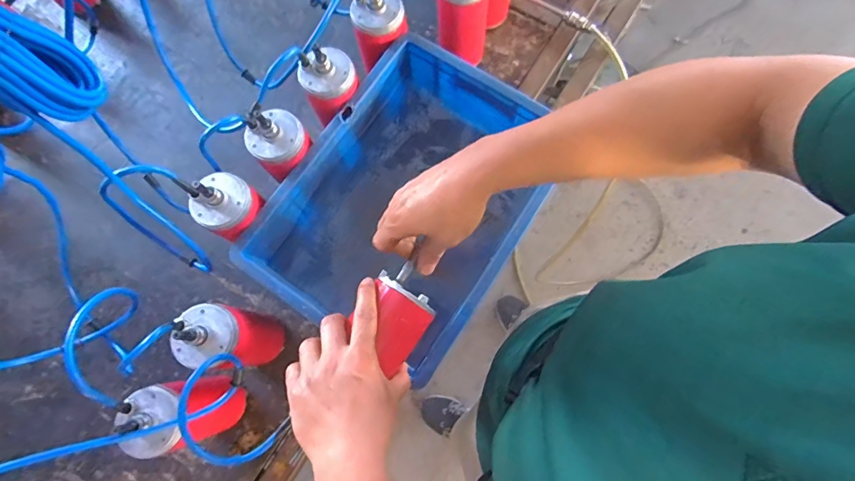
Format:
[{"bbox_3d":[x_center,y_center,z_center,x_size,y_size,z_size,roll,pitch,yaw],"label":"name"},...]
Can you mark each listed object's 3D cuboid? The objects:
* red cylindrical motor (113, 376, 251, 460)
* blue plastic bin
[{"bbox_3d":[-0.304,0.219,0.554,0.074,0.189,0.079,0,77,1],"label":"red cylindrical motor"},{"bbox_3d":[-0.027,-0.047,0.642,0.285,0.162,0.400,32,80,8],"label":"blue plastic bin"}]

